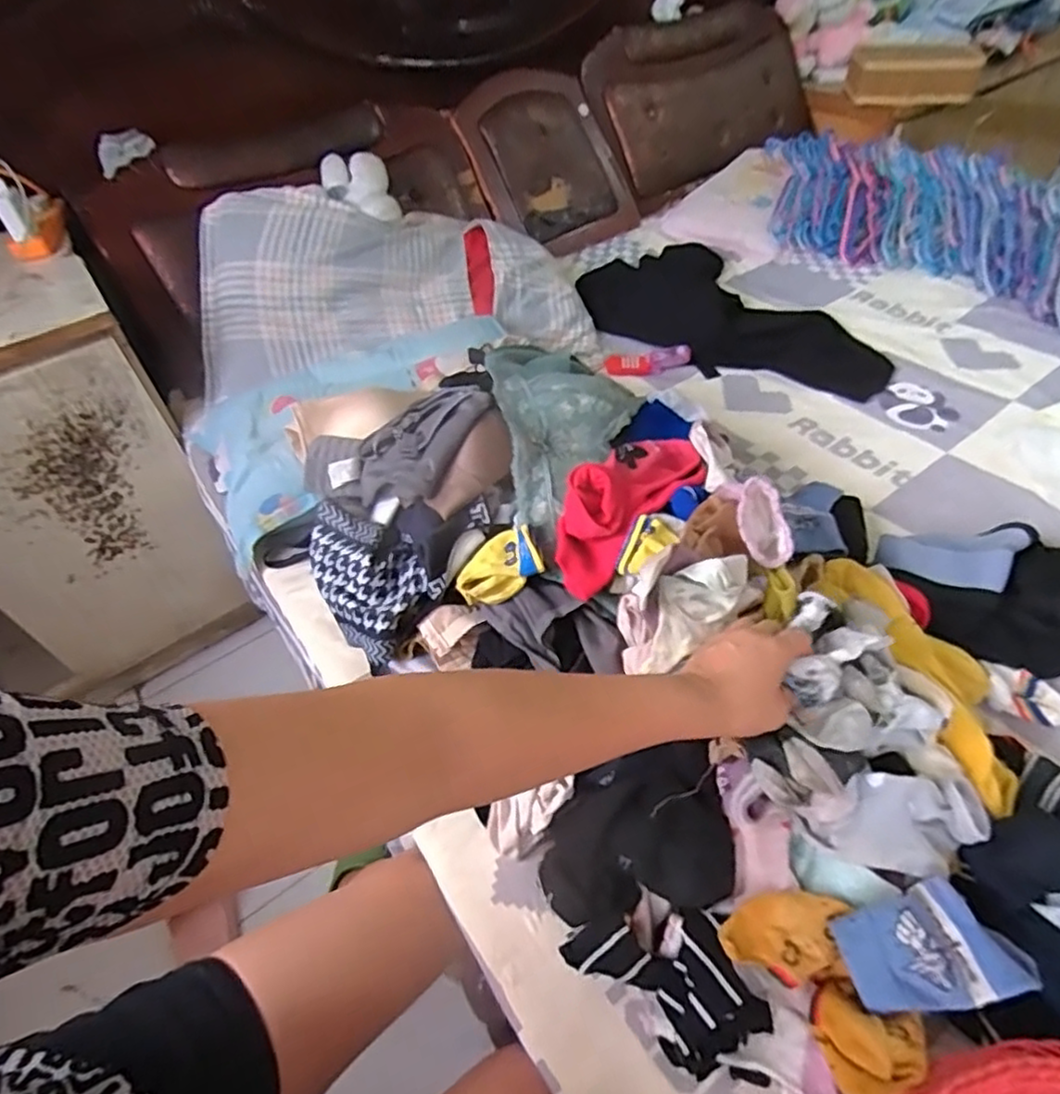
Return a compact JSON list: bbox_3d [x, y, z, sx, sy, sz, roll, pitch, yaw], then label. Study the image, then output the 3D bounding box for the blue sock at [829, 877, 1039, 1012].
[{"bbox_3d":[0.276,0.276,0.460,0.123,0.031,0.073,-13,83,10],"label":"blue sock"}]

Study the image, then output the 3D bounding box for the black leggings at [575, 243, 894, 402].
[{"bbox_3d":[0.374,-0.434,1.223,0.585,0.058,0.352,26,54,27],"label":"black leggings"}]

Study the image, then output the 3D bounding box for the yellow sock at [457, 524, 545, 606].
[{"bbox_3d":[-0.032,0.019,0.644,0.080,0.030,0.062,-23,48,-16],"label":"yellow sock"}]

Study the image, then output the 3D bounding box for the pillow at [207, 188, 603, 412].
[{"bbox_3d":[-0.239,-0.451,1.138,0.662,0.237,0.347,-14,46,-8],"label":"pillow"}]

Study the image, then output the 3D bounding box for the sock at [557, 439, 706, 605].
[{"bbox_3d":[0.101,-0.057,0.672,0.082,0.065,0.241,30,56,30],"label":"sock"}]

